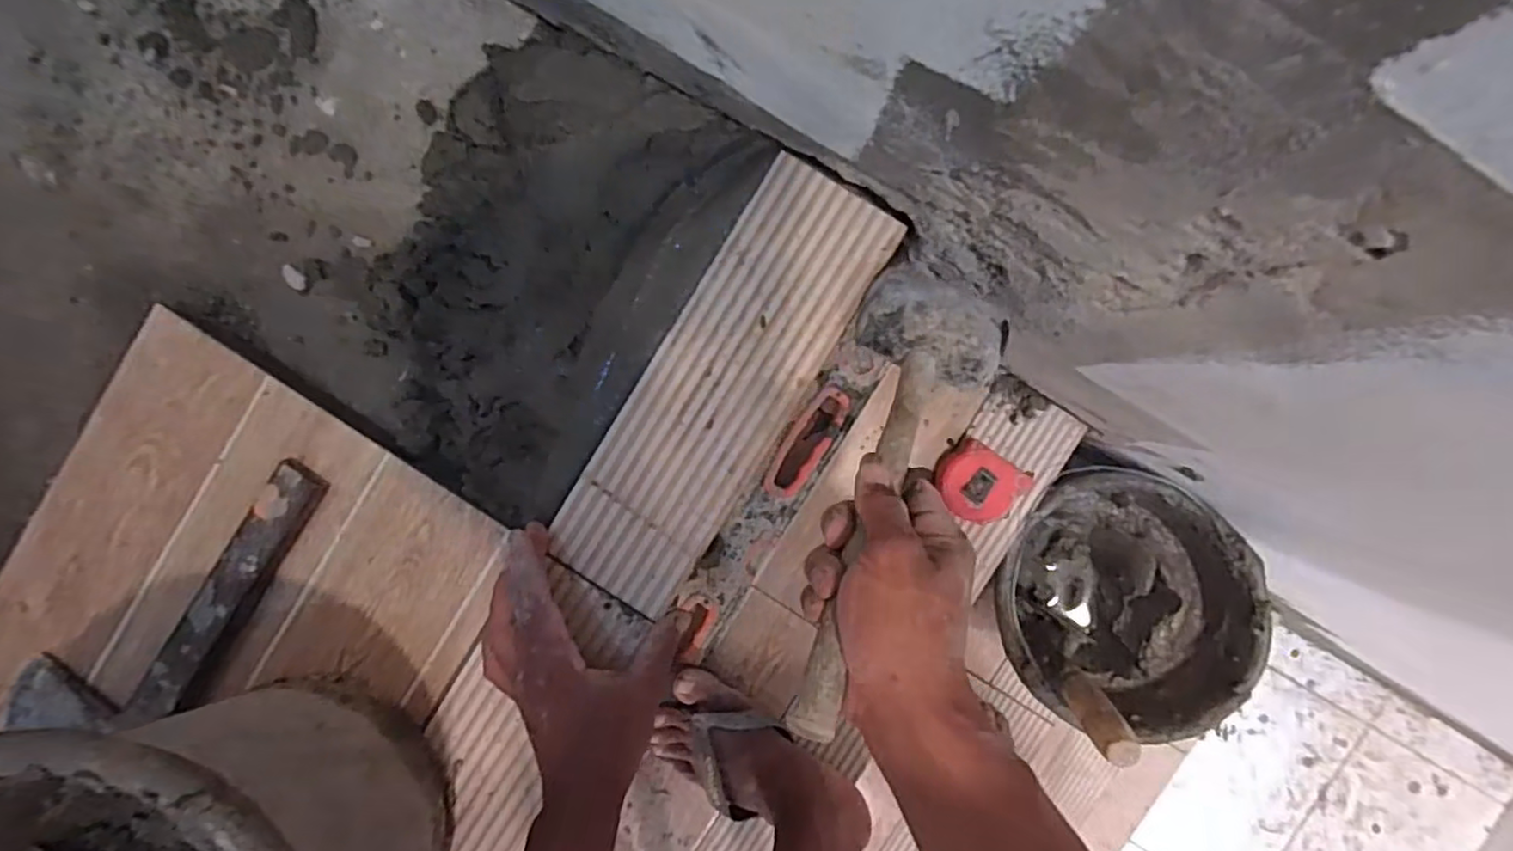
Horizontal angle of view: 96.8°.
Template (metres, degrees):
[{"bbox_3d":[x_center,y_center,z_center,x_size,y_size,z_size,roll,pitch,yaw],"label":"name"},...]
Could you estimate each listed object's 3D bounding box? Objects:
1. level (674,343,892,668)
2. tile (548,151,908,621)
[{"bbox_3d":[0.015,0.077,0.676,0.056,0.016,0.357,32,93,6],"label":"level"},{"bbox_3d":[-0.024,-0.024,0.462,0.101,0.013,0.314,33,93,6],"label":"tile"}]

